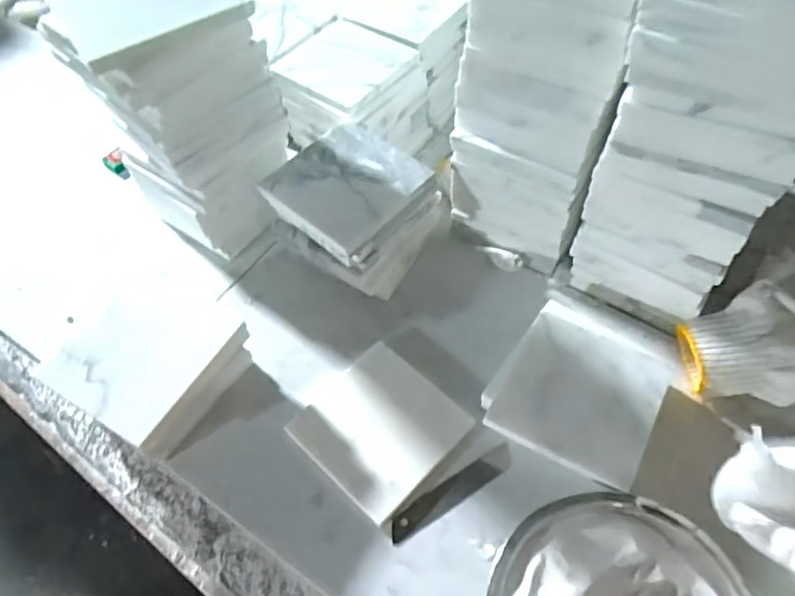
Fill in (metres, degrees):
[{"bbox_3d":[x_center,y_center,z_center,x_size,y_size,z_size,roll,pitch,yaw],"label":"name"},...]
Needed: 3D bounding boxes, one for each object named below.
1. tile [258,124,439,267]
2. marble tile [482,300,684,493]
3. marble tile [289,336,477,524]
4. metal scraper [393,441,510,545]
[{"bbox_3d":[-0.041,-0.086,0.462,0.096,0.019,0.104,37,67,21],"label":"tile"},{"bbox_3d":[0.129,0.062,0.413,0.106,0.012,0.113,29,65,19],"label":"marble tile"},{"bbox_3d":[-0.013,0.094,0.431,0.100,0.006,0.098,38,67,21],"label":"marble tile"},{"bbox_3d":[0.038,0.136,0.414,0.100,0.006,0.018,-30,63,-15],"label":"metal scraper"}]

